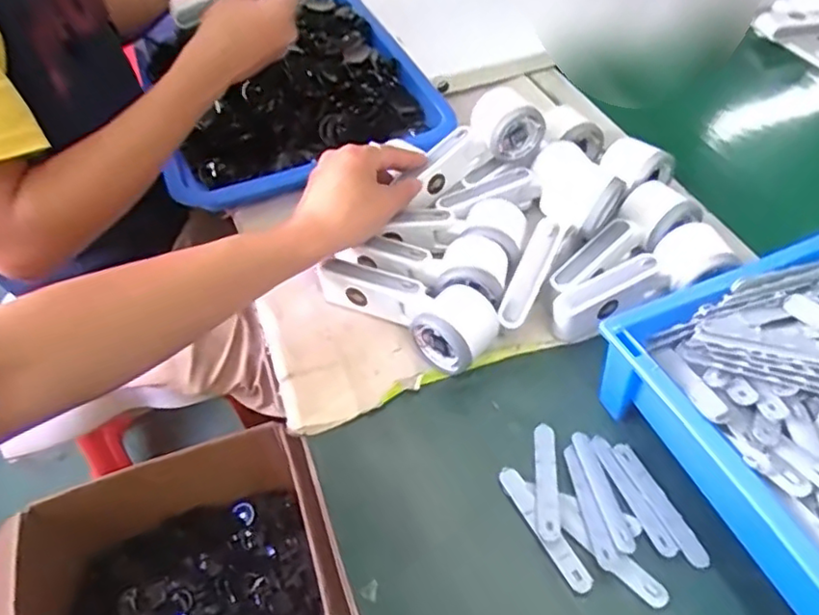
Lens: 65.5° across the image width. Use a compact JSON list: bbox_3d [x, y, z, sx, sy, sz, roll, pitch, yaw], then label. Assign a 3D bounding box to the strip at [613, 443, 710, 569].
[{"bbox_3d":[0.178,0.138,0.453,0.017,0.004,0.096,-19,50,-12],"label":"strip"}]

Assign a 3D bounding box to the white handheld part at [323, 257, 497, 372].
[{"bbox_3d":[-0.002,-0.006,0.560,0.165,0.051,0.067,28,56,26],"label":"white handheld part"}]

